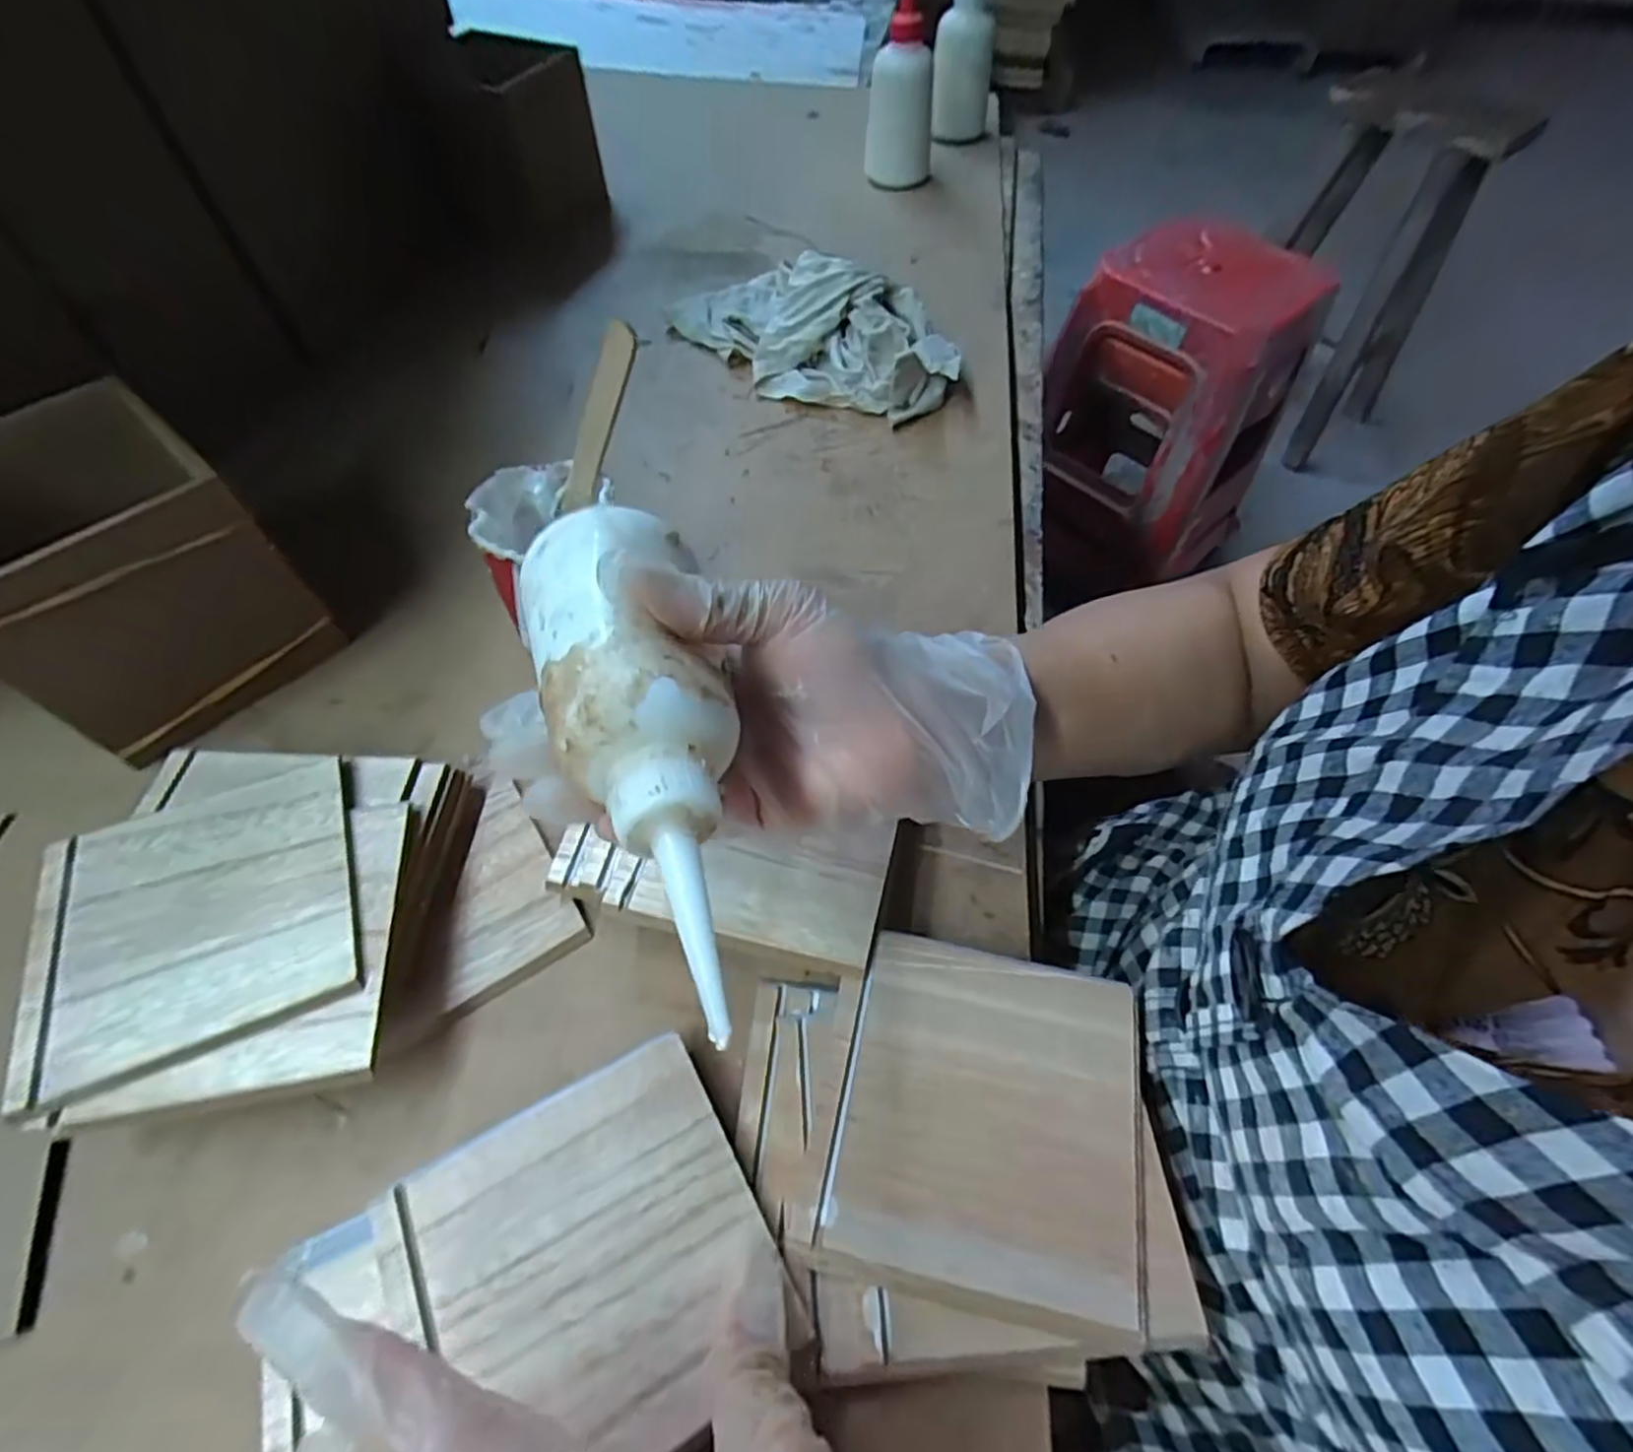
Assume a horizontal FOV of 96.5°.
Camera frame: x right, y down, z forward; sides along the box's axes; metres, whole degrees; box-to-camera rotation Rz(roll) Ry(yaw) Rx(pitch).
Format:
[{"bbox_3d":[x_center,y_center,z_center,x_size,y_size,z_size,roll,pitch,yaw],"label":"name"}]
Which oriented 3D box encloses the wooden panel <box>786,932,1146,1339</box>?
[{"bbox_3d":[0.056,0.134,0.256,0.109,0.006,0.110,11,57,7],"label":"wooden panel"}]

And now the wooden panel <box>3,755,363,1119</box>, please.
[{"bbox_3d":[-0.233,0.070,0.274,0.107,0.004,0.103,-19,59,-14],"label":"wooden panel"}]

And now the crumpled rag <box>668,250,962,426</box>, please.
[{"bbox_3d":[-0.006,-0.286,0.522,0.217,0.061,0.106,31,61,18],"label":"crumpled rag"}]

